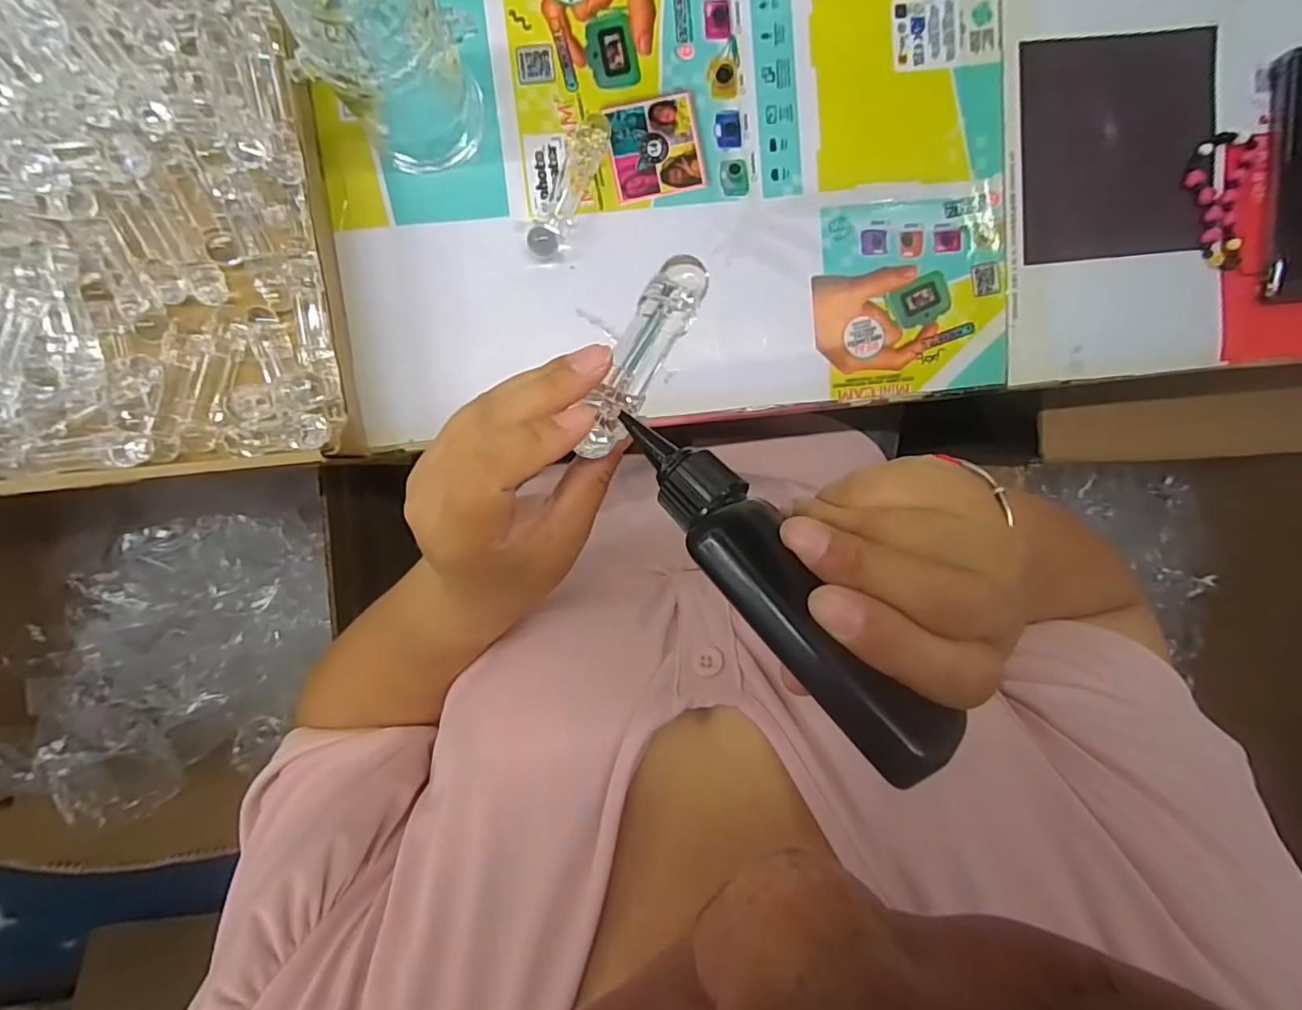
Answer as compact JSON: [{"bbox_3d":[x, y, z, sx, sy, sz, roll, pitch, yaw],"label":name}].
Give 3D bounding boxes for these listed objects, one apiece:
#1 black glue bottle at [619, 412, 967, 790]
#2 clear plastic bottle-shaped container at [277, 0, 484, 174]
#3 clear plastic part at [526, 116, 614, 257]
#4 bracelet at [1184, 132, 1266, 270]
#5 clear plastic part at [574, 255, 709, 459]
[{"bbox_3d":[0.035,0.020,0.173,0.028,0.024,0.130,-38,66,2],"label":"black glue bottle"},{"bbox_3d":[-0.140,-0.242,0.305,0.060,0.168,0.075,24,95,-5],"label":"clear plastic bottle-shaped container"},{"bbox_3d":[-0.053,-0.211,0.379,0.023,0.016,0.098,22,95,-5],"label":"clear plastic part"},{"bbox_3d":[0.399,-0.215,0.406,0.048,0.005,0.087,5,96,-3],"label":"bracelet"},{"bbox_3d":[-0.002,-0.060,0.226,0.021,0.017,0.089,28,72,-5],"label":"clear plastic part"}]

